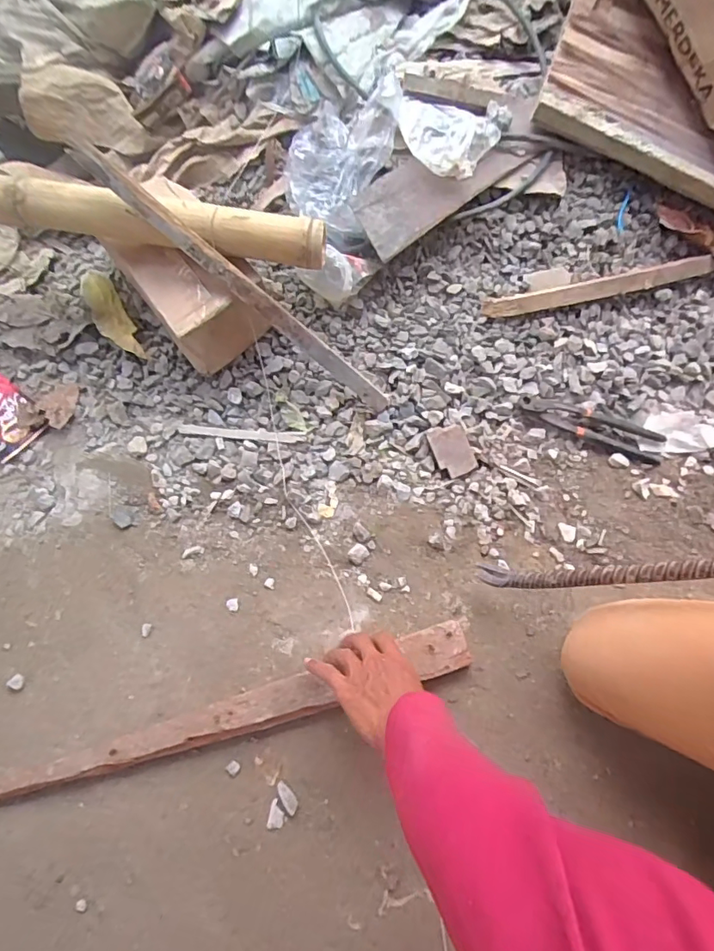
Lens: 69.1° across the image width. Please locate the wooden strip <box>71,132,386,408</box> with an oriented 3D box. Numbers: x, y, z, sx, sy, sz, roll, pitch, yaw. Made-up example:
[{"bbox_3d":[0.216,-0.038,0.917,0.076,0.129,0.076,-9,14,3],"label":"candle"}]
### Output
[{"bbox_3d":[-0.150,-0.255,0.706,0.503,0.027,0.024,38,67,-17],"label":"wooden strip"}]

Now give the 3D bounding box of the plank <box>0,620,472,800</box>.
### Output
[{"bbox_3d":[-0.153,0.283,0.600,0.593,0.027,0.051,-16,66,-6],"label":"plank"}]

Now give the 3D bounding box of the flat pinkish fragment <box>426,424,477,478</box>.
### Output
[{"bbox_3d":[0.140,-0.038,0.755,0.054,0.013,0.075,-25,87,-13],"label":"flat pinkish fragment"}]

